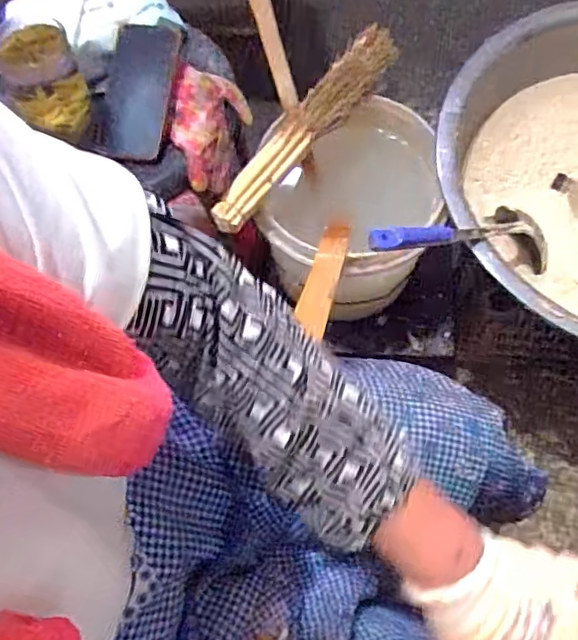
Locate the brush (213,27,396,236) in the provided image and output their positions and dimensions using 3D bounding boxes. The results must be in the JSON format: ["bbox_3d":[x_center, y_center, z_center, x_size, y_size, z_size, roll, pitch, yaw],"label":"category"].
[{"bbox_3d":[0.028,-0.255,0.767,0.068,0.040,0.367,33,73,14],"label":"brush"}]

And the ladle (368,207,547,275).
[{"bbox_3d":[0.204,-0.096,0.686,0.325,0.044,0.100,-8,61,-43],"label":"ladle"}]

